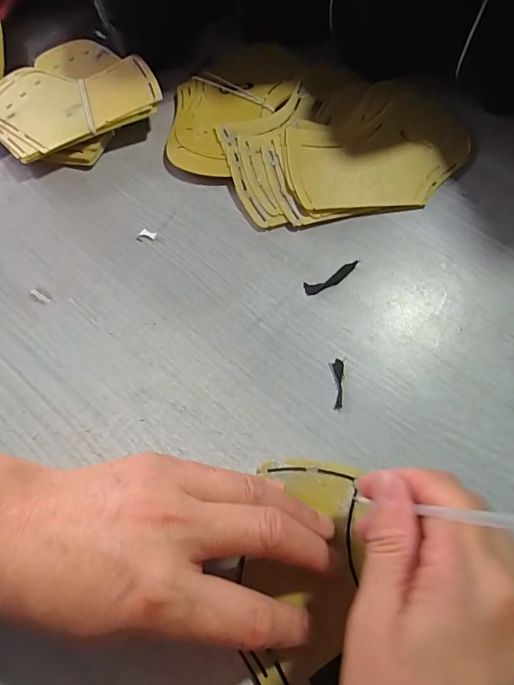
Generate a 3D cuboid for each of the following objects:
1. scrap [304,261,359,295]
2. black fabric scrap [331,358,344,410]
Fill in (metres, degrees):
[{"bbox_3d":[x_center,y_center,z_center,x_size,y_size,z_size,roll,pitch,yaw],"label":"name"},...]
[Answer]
[{"bbox_3d":[0.052,-0.045,0.292,0.042,0.004,0.010,-24,68,-9],"label":"scrap"},{"bbox_3d":[0.050,0.026,0.263,0.007,0.004,0.032,1,67,2],"label":"black fabric scrap"}]

